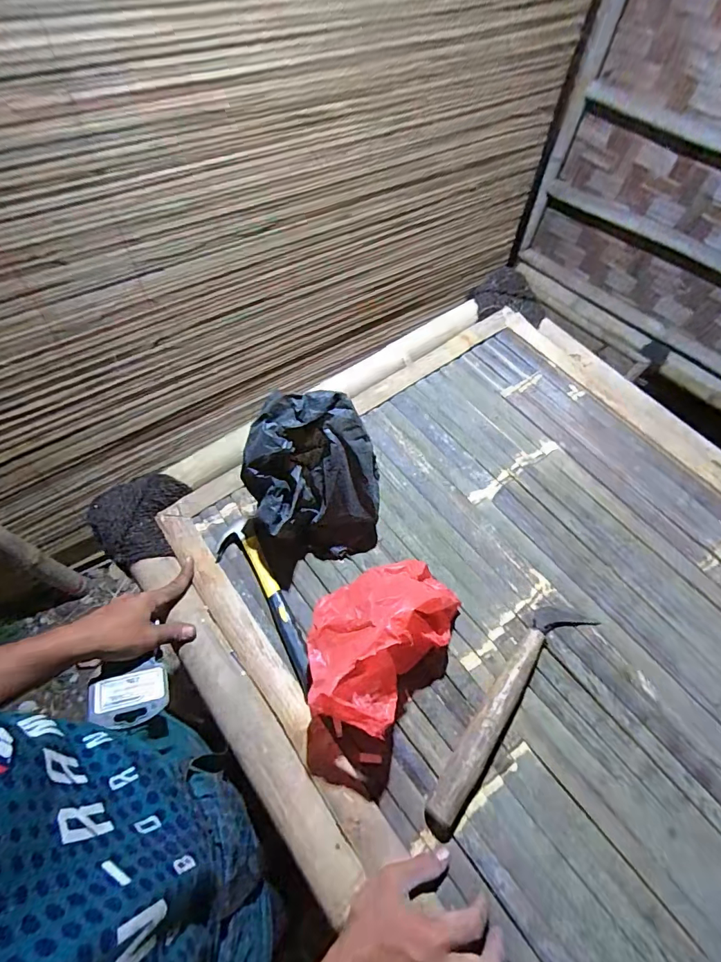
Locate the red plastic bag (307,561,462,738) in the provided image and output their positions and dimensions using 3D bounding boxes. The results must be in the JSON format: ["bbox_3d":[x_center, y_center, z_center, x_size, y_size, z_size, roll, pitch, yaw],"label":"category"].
[{"bbox_3d":[0.020,0.179,0.520,0.140,0.137,0.220,38,65,17],"label":"red plastic bag"}]

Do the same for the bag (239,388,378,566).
[{"bbox_3d":[-0.064,0.003,0.584,0.182,0.197,0.142,5,60,0],"label":"bag"}]

